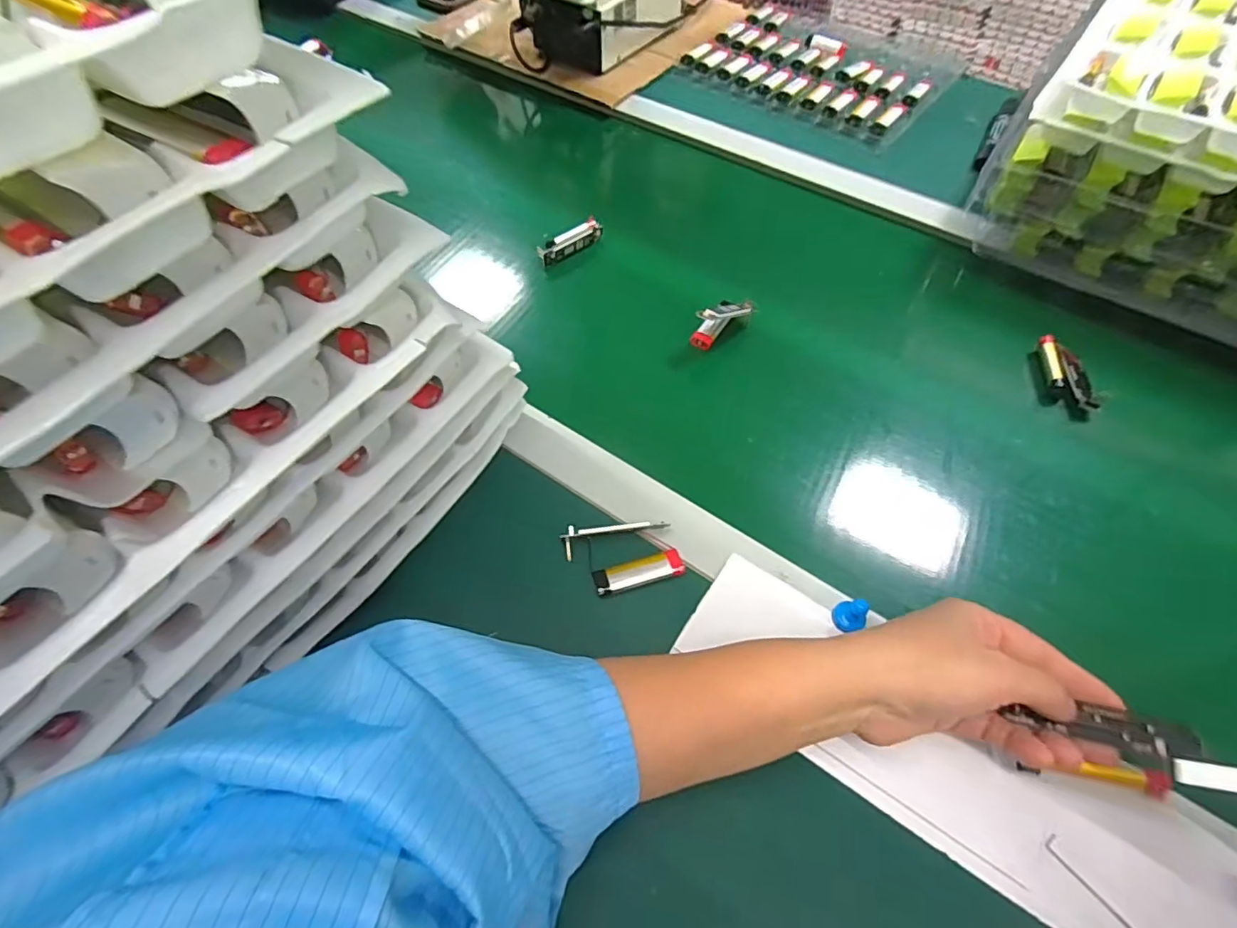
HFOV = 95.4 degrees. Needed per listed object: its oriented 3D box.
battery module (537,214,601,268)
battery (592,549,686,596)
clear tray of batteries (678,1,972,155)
[{"bbox_3d":[-0.046,-0.208,0.531,0.018,0.019,0.072,38,63,23],"label":"battery module"},{"bbox_3d":[0.013,0.067,0.348,0.055,0.007,0.019,-14,57,-10],"label":"battery"},{"bbox_3d":[0.262,-0.524,0.727,0.306,0.034,0.273,32,61,20],"label":"clear tray of batteries"}]

